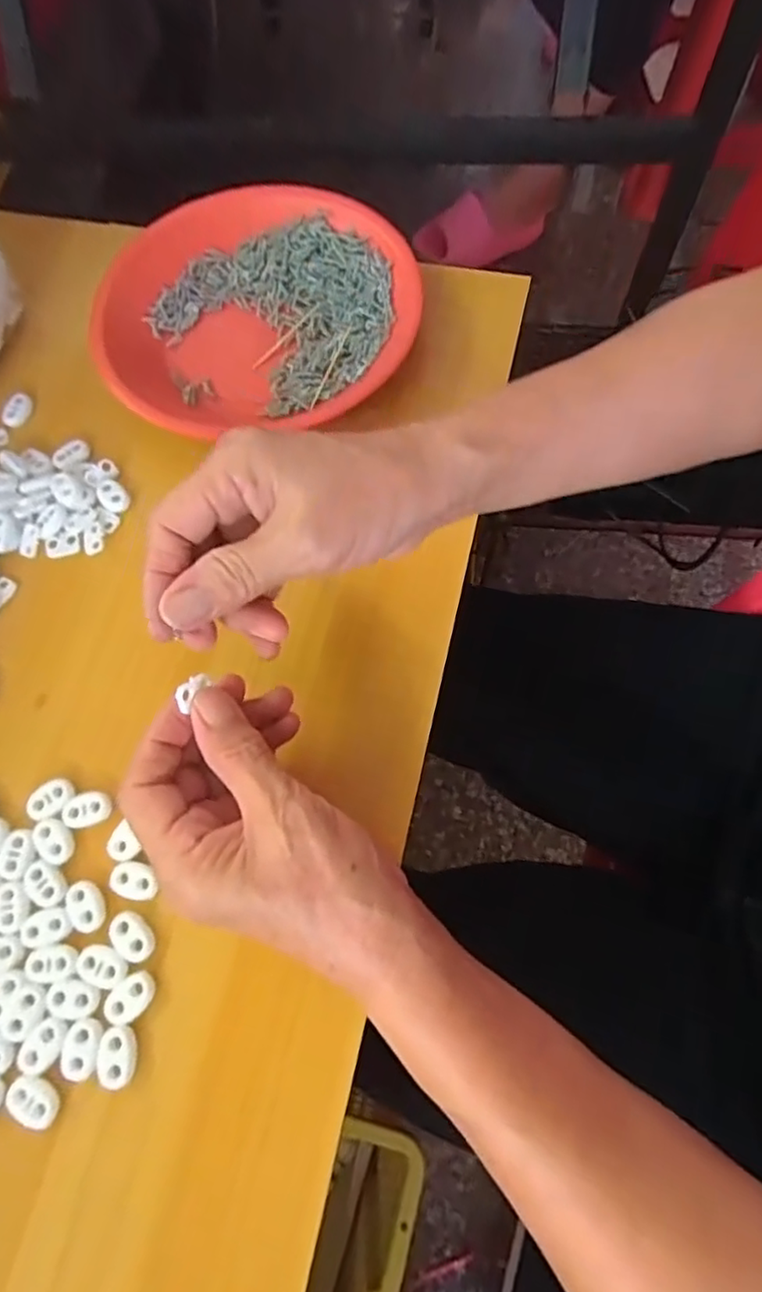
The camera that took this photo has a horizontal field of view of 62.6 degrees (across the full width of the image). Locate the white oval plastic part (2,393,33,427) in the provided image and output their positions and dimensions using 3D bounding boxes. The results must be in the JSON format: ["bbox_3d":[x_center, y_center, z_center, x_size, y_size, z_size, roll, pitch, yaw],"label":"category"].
[{"bbox_3d":[-0.225,-0.147,0.388,0.016,0.006,0.022,12,71,7],"label":"white oval plastic part"}]

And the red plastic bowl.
[{"bbox_3d":[-0.074,-0.209,0.393,0.192,0.032,0.177,-1,69,2],"label":"red plastic bowl"}]

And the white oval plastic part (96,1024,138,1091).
[{"bbox_3d":[-0.111,0.172,0.263,0.015,0.005,0.022,-5,69,1],"label":"white oval plastic part"}]

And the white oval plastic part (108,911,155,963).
[{"bbox_3d":[-0.111,0.129,0.278,0.022,0.004,0.015,35,75,14],"label":"white oval plastic part"}]

